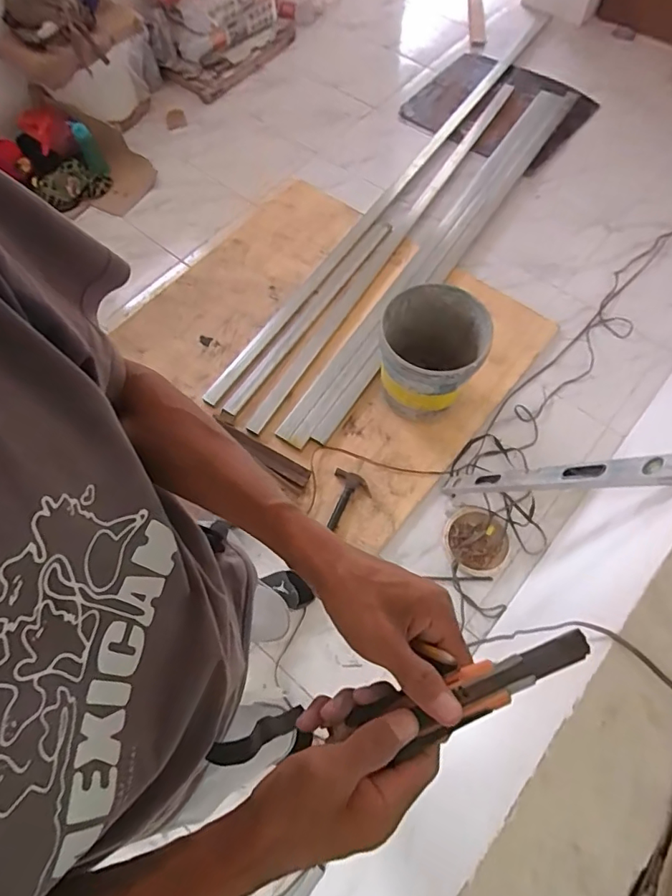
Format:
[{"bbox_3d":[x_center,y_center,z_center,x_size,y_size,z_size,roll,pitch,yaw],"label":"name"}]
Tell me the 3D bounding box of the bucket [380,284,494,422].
[{"bbox_3d":[0.275,-0.267,1.490,0.281,0.317,0.294,-1,66,3],"label":"bucket"}]

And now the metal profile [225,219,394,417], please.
[{"bbox_3d":[-0.093,-0.490,1.807,0.075,0.031,0.966,33,70,15],"label":"metal profile"}]

